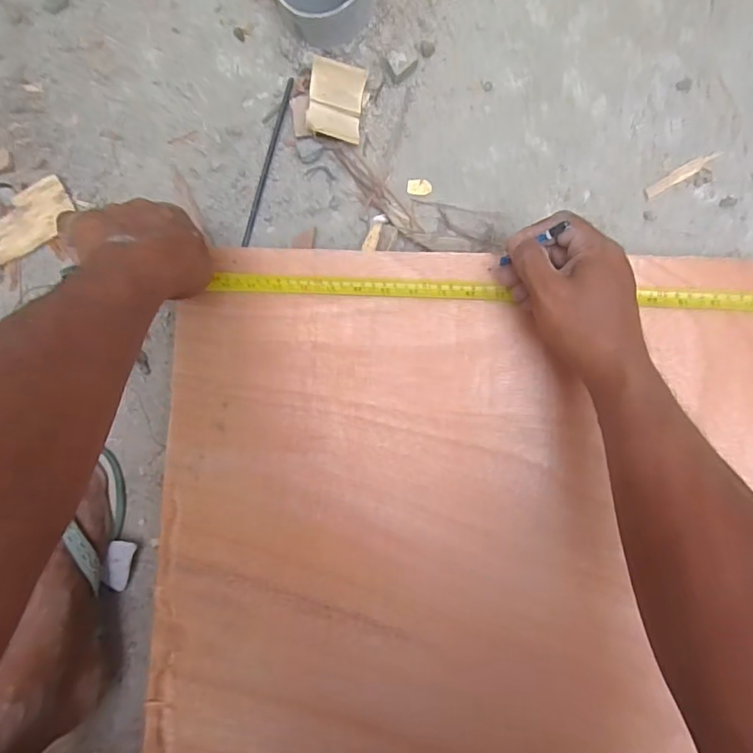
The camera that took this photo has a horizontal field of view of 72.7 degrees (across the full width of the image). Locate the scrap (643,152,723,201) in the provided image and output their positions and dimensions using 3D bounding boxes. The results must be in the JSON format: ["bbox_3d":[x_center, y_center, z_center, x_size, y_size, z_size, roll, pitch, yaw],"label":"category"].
[{"bbox_3d":[0.287,-0.190,0.481,0.075,0.005,0.013,-29,86,4],"label":"scrap"}]

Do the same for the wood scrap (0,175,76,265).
[{"bbox_3d":[-0.364,-0.157,0.534,0.107,0.014,0.058,-38,82,3],"label":"wood scrap"}]

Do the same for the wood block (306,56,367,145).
[{"bbox_3d":[-0.039,-0.267,0.497,0.052,0.008,0.071,6,90,-20],"label":"wood block"}]

